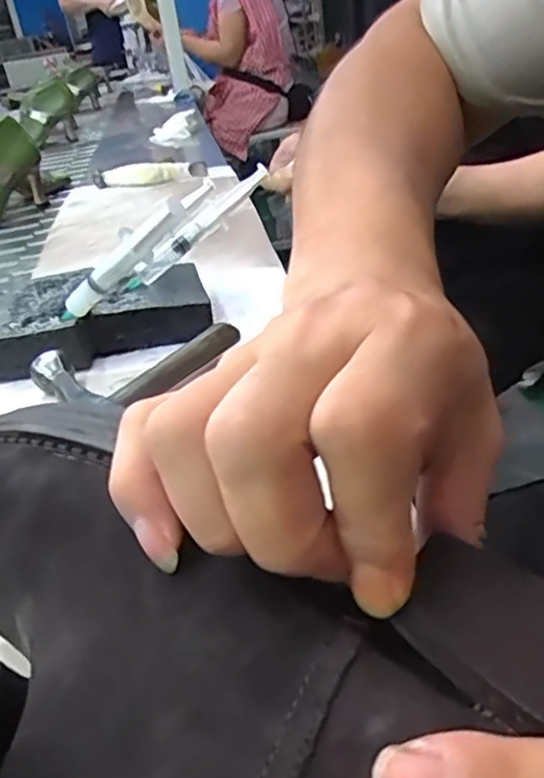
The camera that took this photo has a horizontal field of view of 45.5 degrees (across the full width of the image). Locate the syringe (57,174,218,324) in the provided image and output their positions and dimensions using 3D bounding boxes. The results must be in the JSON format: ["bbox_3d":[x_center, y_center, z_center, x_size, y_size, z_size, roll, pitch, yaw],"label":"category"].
[{"bbox_3d":[-0.098,-0.089,0.433,0.157,0.022,0.018,-33,21,30],"label":"syringe"}]

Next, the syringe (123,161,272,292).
[{"bbox_3d":[-0.057,-0.128,0.515,0.141,0.024,0.010,-41,40,-4],"label":"syringe"}]

